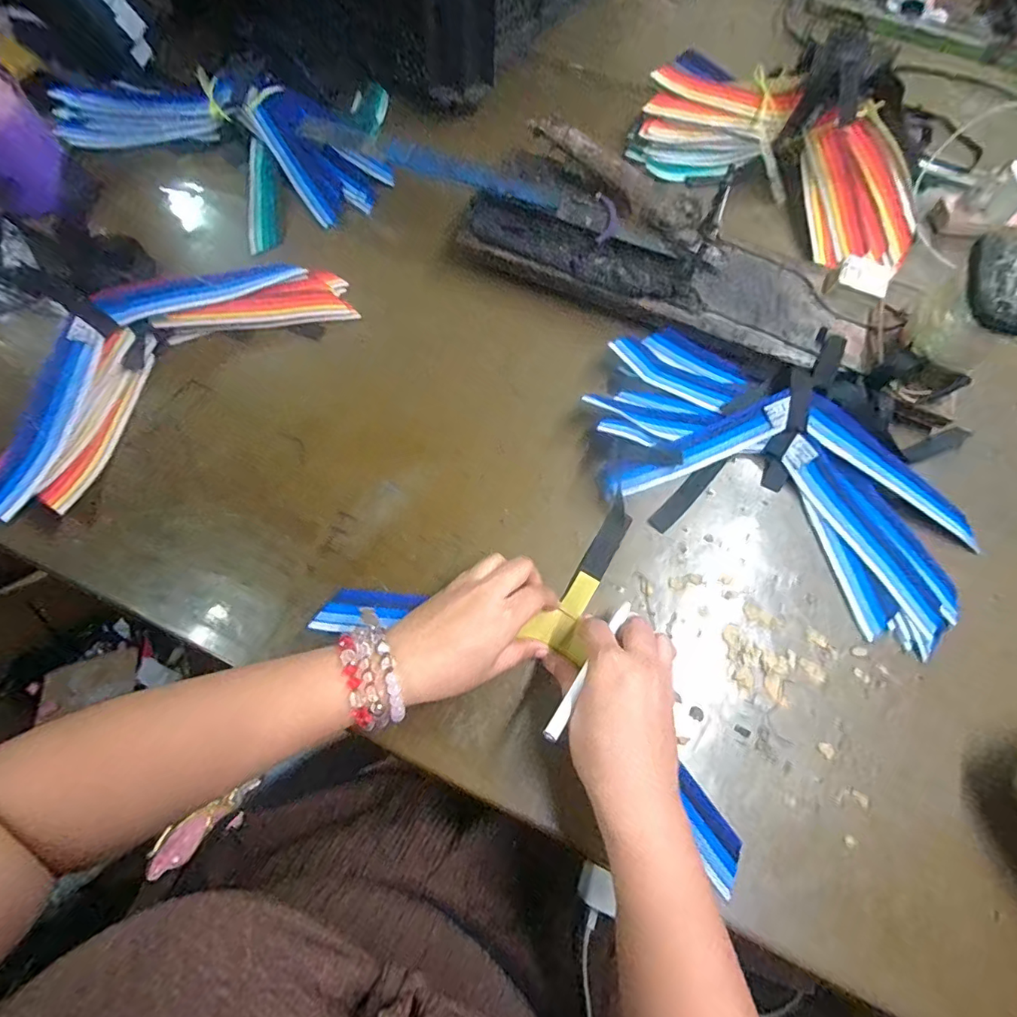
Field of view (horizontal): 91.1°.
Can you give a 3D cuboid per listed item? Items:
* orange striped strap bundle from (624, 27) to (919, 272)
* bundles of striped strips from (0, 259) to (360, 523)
[{"bbox_3d":[0.329,-0.436,0.579,0.365,0.111,0.187,38,70,12],"label":"orange striped strap bundle"},{"bbox_3d":[-0.314,-0.143,0.457,0.147,0.034,0.349,40,71,13],"label":"bundles of striped strips"}]

